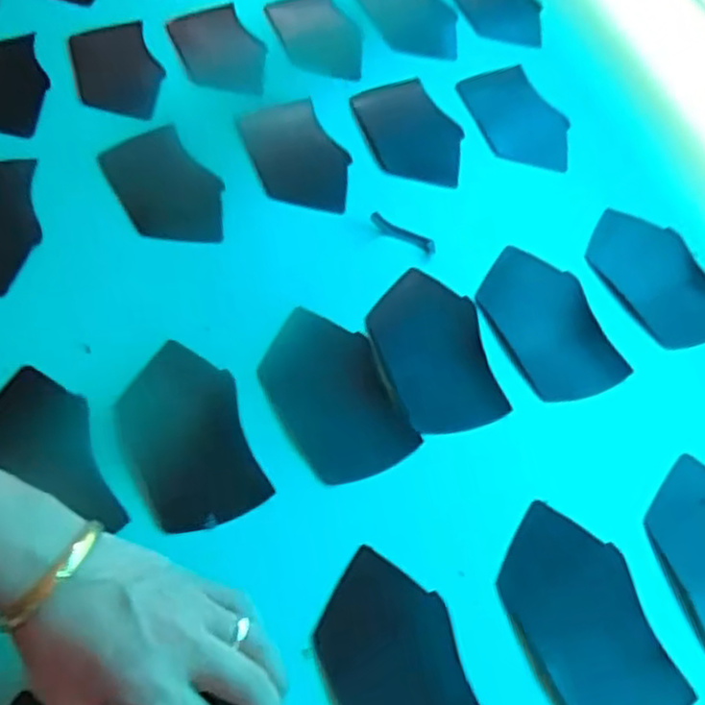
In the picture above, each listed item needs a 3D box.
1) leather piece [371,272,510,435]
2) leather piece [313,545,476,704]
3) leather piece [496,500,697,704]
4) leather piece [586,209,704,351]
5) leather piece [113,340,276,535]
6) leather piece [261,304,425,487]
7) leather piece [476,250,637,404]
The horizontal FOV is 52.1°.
[{"bbox_3d":[0.056,-0.003,0.513,0.075,0.008,0.126,-10,63,-11],"label":"leather piece"},{"bbox_3d":[0.025,0.177,0.399,0.073,0.012,0.128,-18,62,-14],"label":"leather piece"},{"bbox_3d":[0.135,0.156,0.423,0.075,0.010,0.127,-16,61,-13],"label":"leather piece"},{"bbox_3d":[0.230,-0.059,0.555,0.076,0.012,0.124,-18,62,-14],"label":"leather piece"},{"bbox_3d":[-0.109,0.051,0.468,0.075,0.011,0.129,-20,63,-12],"label":"leather piece"},{"bbox_3d":[-0.016,0.026,0.489,0.076,0.010,0.125,-22,63,-16],"label":"leather piece"},{"bbox_3d":[0.141,-0.023,0.528,0.072,0.008,0.126,-21,63,-16],"label":"leather piece"}]

